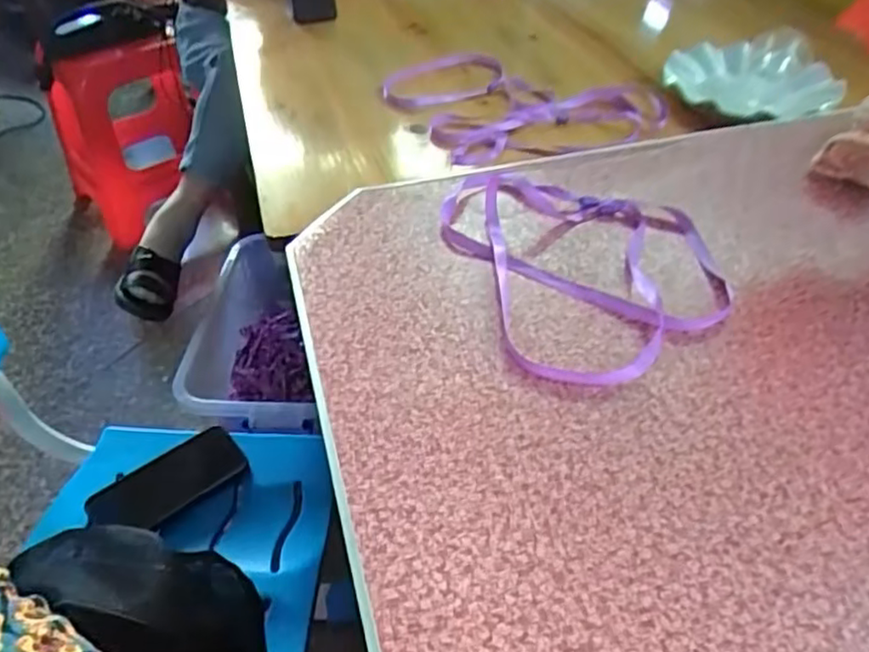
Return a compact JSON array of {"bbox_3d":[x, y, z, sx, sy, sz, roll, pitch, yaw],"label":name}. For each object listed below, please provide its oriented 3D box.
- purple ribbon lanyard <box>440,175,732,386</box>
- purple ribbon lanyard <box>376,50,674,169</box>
[{"bbox_3d":[0.110,-0.051,0.466,0.173,0.015,0.215,-13,45,-13],"label":"purple ribbon lanyard"},{"bbox_3d":[0.072,-0.215,0.662,0.283,0.021,0.187,18,50,20],"label":"purple ribbon lanyard"}]

